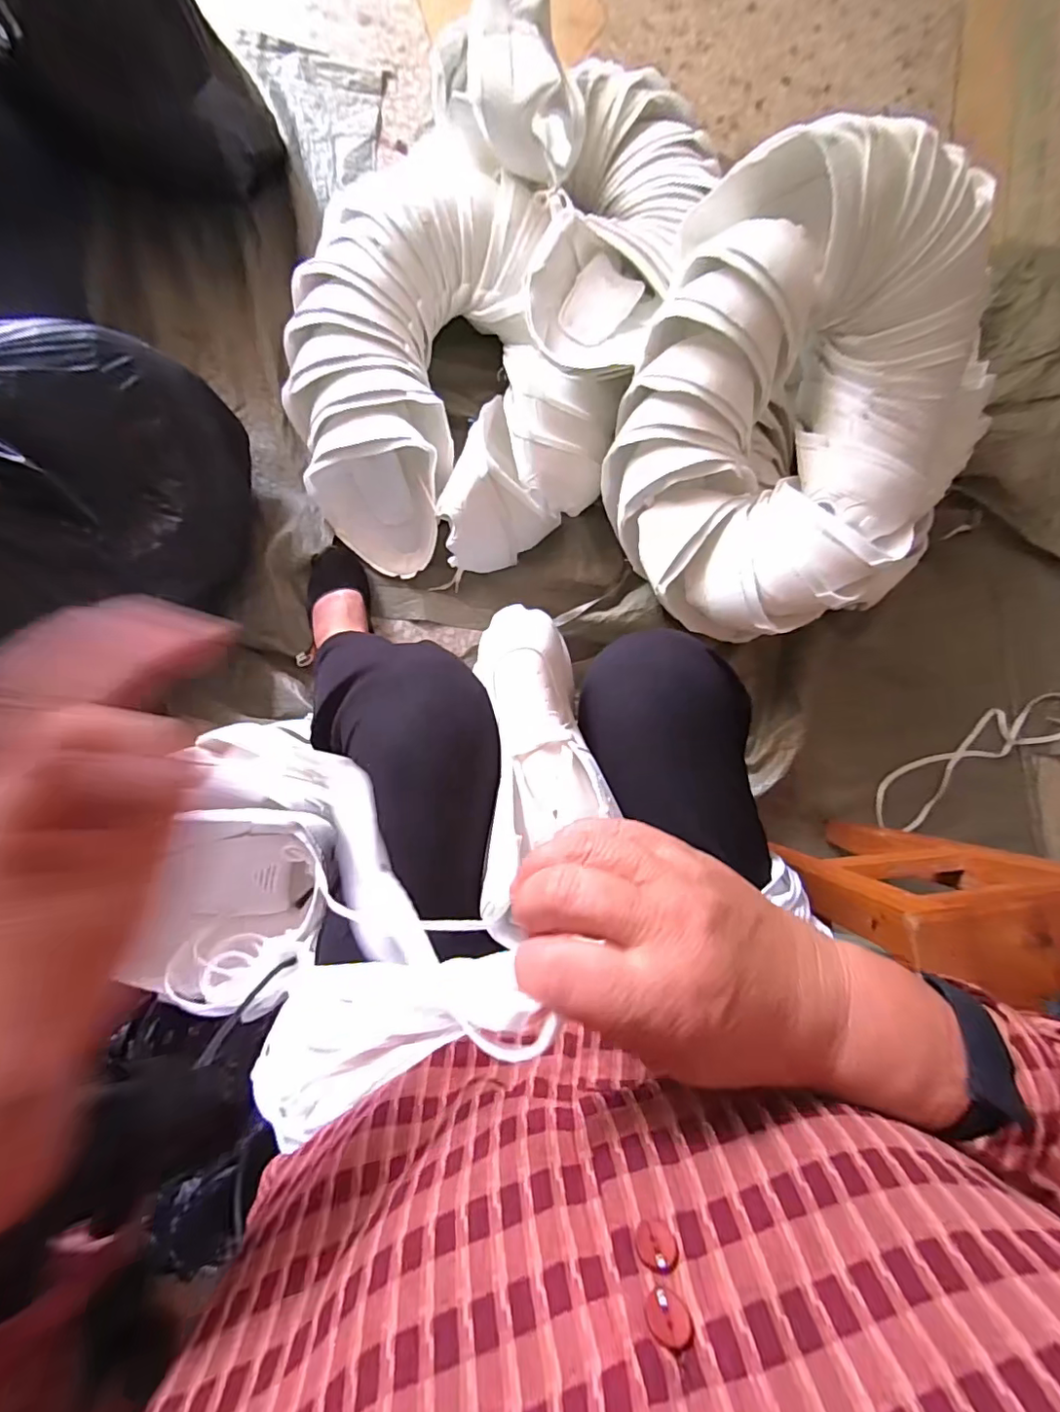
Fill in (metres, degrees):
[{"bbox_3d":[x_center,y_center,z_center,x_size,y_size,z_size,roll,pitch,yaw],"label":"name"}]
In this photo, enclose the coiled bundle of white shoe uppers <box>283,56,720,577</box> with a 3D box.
[{"bbox_3d":[-0.065,-0.561,0.770,0.458,0.217,0.737,19,85,-2],"label":"coiled bundle of white shoe uppers"}]

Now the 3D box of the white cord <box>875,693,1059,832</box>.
[{"bbox_3d":[0.747,0.078,0.888,0.427,0.033,0.112,-22,88,-5],"label":"white cord"}]

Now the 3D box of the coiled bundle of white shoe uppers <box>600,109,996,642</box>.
[{"bbox_3d":[0.354,-0.329,0.659,0.457,0.250,0.452,15,85,-2],"label":"coiled bundle of white shoe uppers"}]

